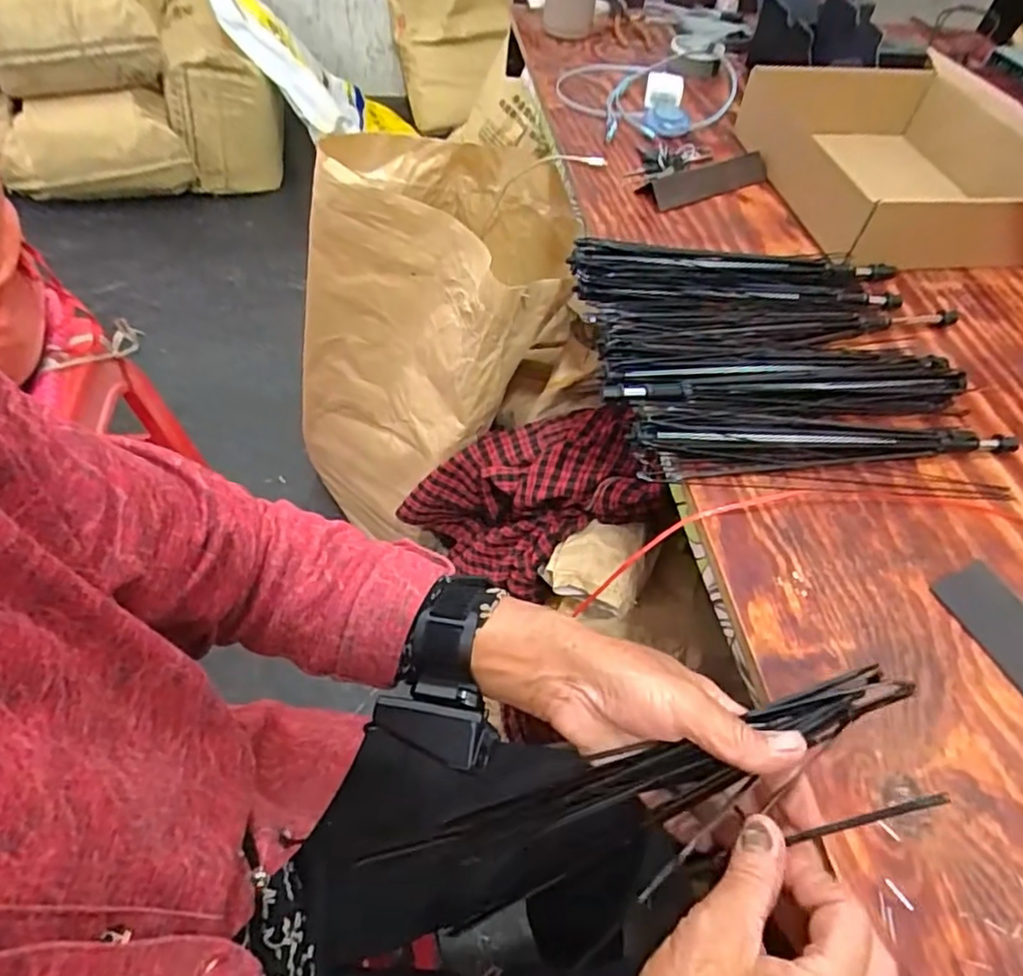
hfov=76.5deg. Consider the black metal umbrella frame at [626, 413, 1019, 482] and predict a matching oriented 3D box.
[{"bbox_3d":[0.258,-0.043,0.537,0.324,0.030,0.052,-5,54,-9],"label":"black metal umbrella frame"}]

